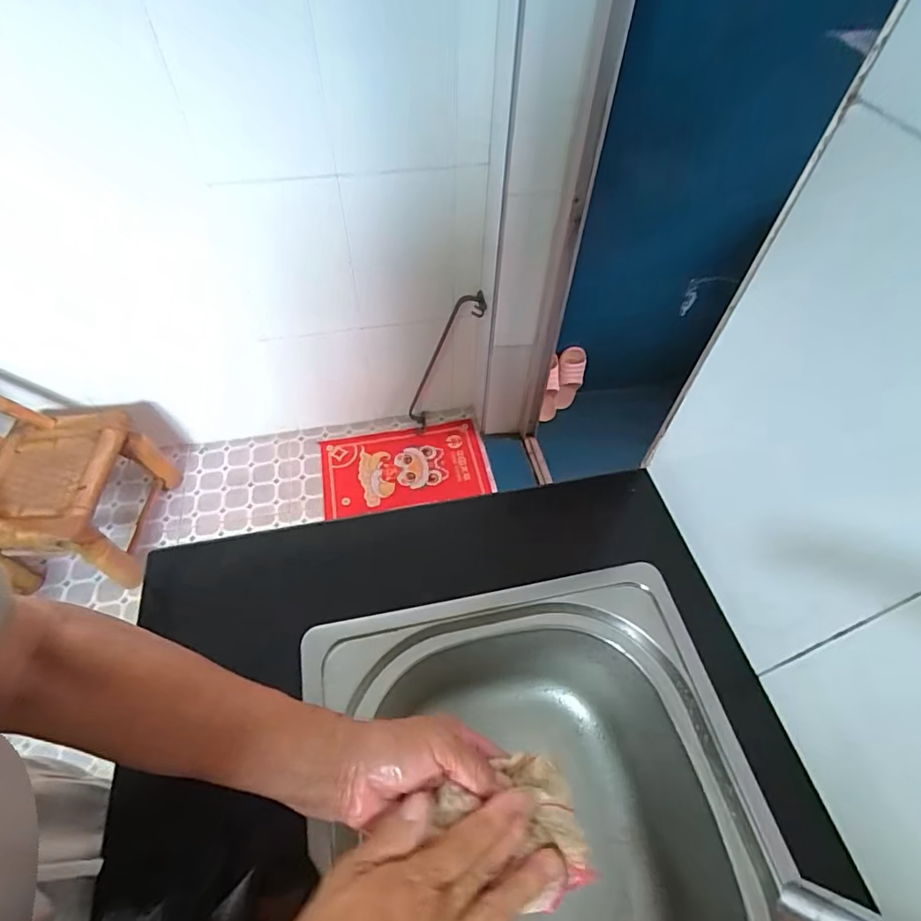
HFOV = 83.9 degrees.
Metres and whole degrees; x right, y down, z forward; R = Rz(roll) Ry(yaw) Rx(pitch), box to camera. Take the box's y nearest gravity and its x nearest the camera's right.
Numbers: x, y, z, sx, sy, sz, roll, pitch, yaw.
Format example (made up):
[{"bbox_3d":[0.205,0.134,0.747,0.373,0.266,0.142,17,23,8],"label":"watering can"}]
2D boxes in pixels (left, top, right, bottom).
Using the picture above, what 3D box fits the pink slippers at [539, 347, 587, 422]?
[{"bbox_3d":[0.330,-0.243,1.671,0.102,0.251,0.127,26,38,16],"label":"pink slippers"}]

